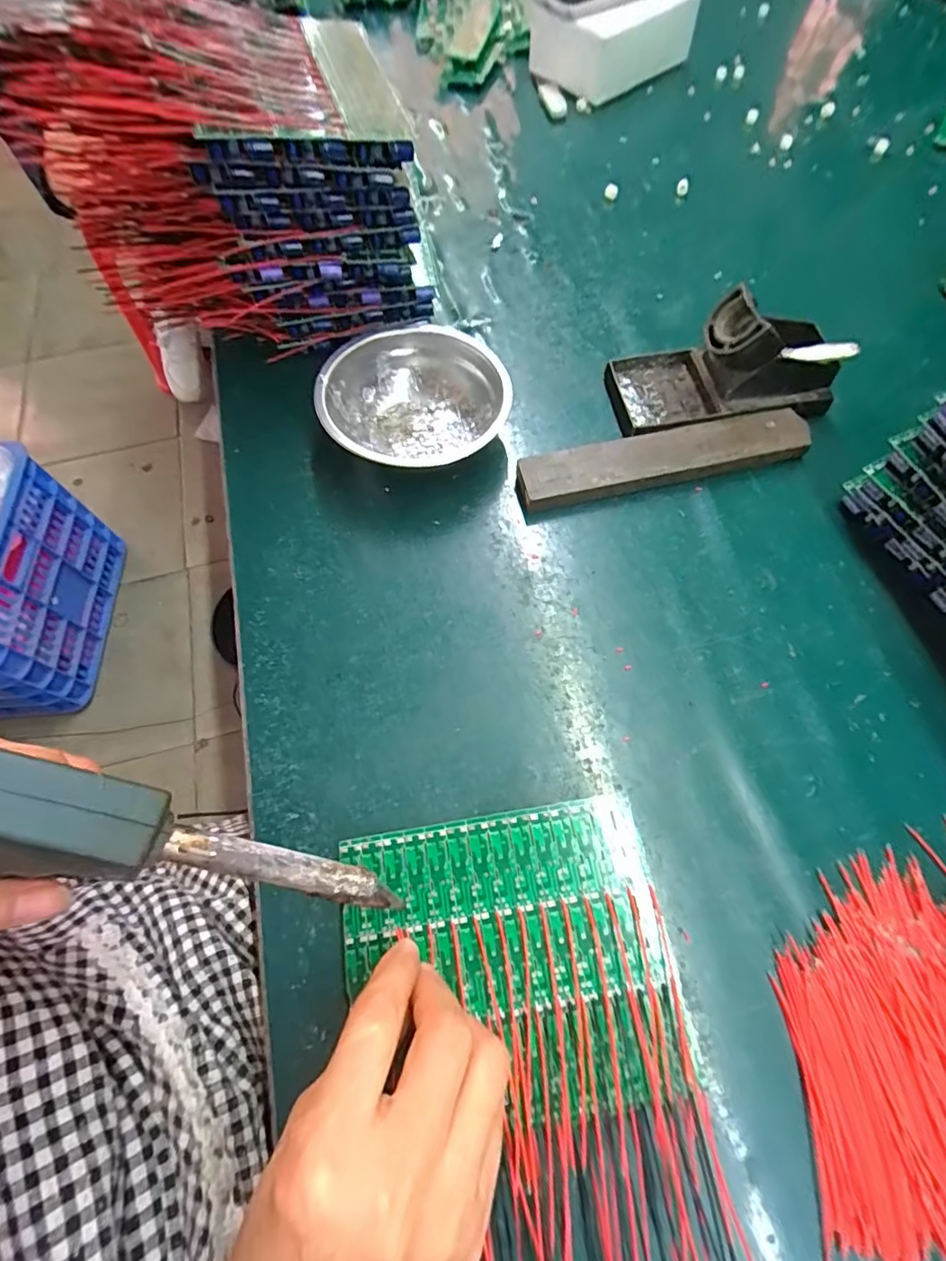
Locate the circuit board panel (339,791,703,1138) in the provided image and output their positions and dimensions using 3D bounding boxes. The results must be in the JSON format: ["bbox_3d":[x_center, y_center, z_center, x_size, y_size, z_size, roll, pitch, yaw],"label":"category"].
[{"bbox_3d":[0.018,0.152,0.249,0.147,0.007,0.124,-10,66,-2],"label":"circuit board panel"}]

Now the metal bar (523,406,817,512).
[{"bbox_3d":[0.130,-0.119,0.371,0.201,0.019,0.035,-12,66,-3],"label":"metal bar"}]

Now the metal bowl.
[{"bbox_3d":[-0.040,-0.153,0.375,0.122,0.046,0.114,-1,66,2],"label":"metal bowl"}]

